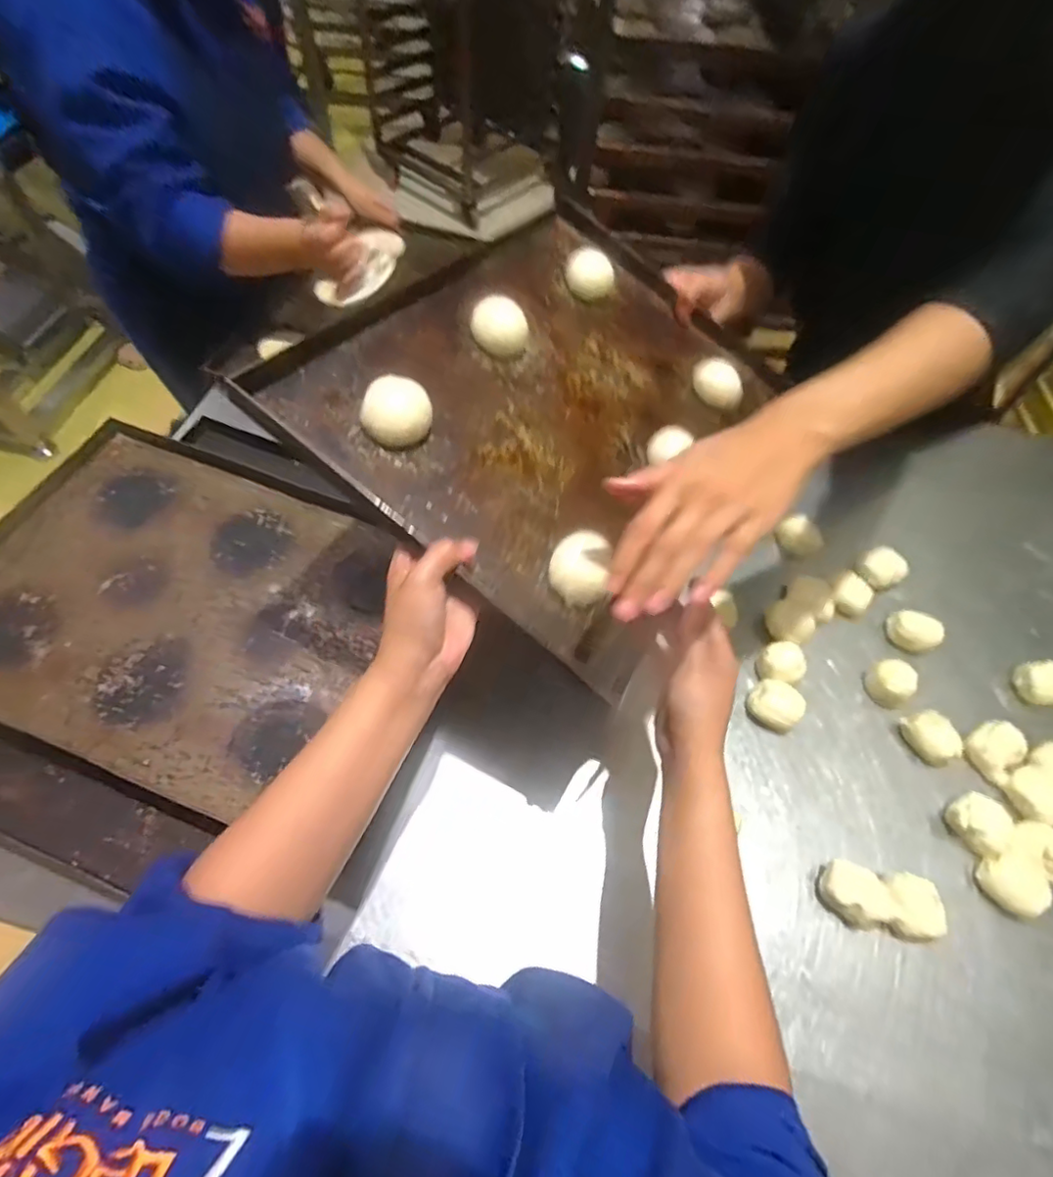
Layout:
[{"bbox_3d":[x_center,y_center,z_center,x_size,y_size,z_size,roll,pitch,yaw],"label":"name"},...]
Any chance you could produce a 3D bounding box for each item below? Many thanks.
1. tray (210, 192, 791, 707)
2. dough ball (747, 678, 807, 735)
[{"bbox_3d":[0.046,-0.205,0.601,0.393,0.038,0.524,38,54,-1],"label":"tray"},{"bbox_3d":[0.296,0.141,0.696,0.059,0.037,0.052,37,63,17],"label":"dough ball"}]

